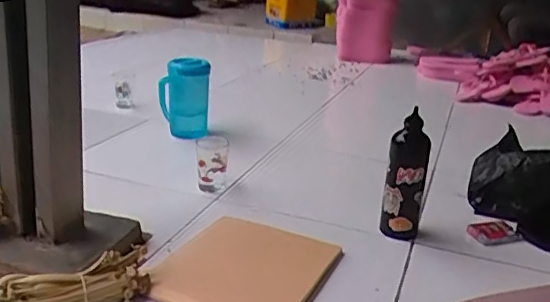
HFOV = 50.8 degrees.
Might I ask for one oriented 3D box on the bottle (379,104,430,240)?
[{"bbox_3d":[0.238,0.060,1.059,0.070,0.231,0.058,10,21,14],"label":"bottle"}]

